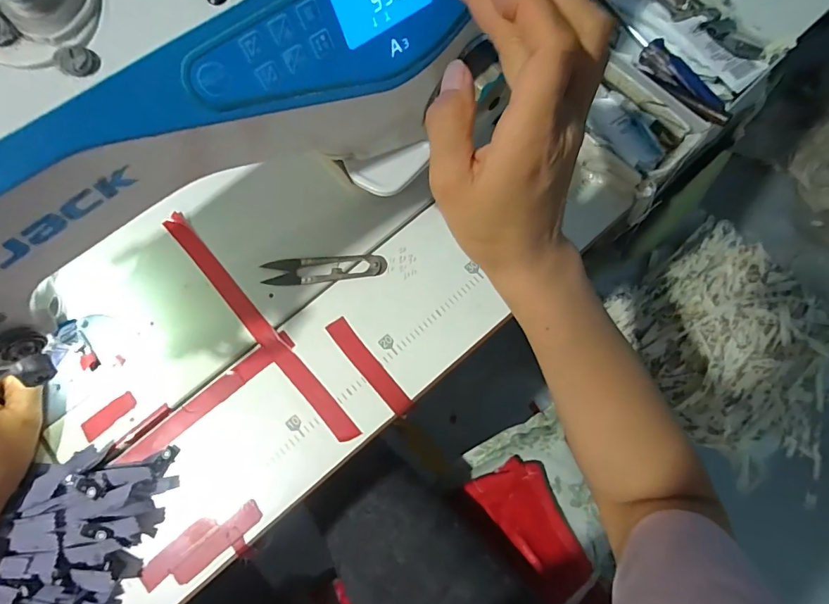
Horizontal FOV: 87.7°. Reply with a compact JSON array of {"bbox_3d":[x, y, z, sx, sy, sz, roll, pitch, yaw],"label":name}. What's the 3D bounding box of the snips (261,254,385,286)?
[{"bbox_3d":[-0.079,-0.028,0.376,0.107,0.009,0.023,-3,75,1],"label":"snips"}]

